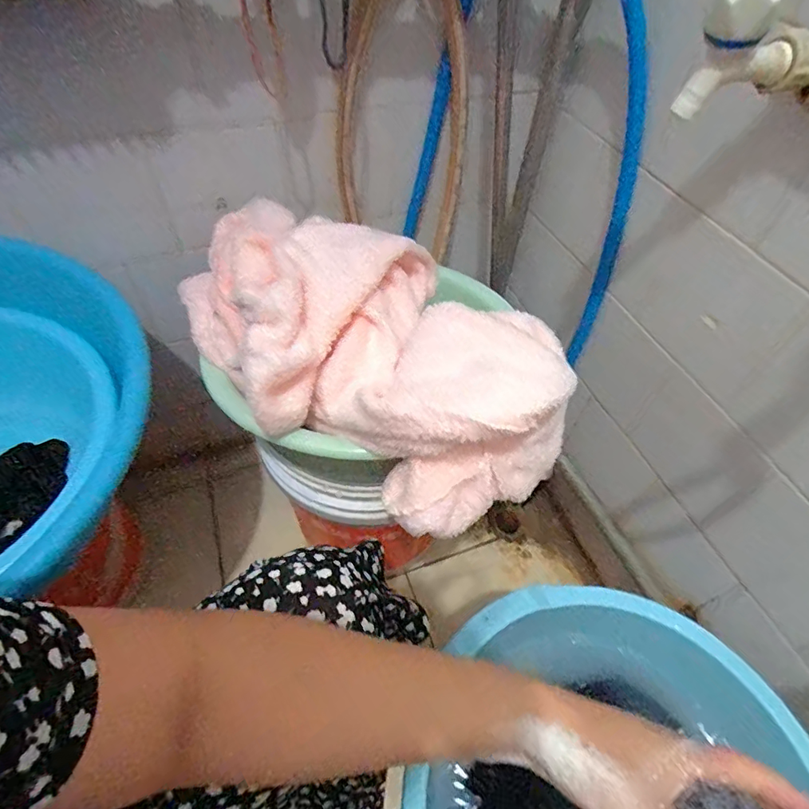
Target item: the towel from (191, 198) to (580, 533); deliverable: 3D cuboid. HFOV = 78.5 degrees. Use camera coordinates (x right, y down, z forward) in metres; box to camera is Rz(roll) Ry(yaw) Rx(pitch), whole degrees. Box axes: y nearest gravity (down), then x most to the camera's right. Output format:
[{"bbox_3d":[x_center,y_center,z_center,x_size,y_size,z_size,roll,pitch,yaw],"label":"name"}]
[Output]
[{"bbox_3d":[-0.033,-0.057,0.469,0.249,0.121,0.359,-27,58,-23],"label":"towel"}]

